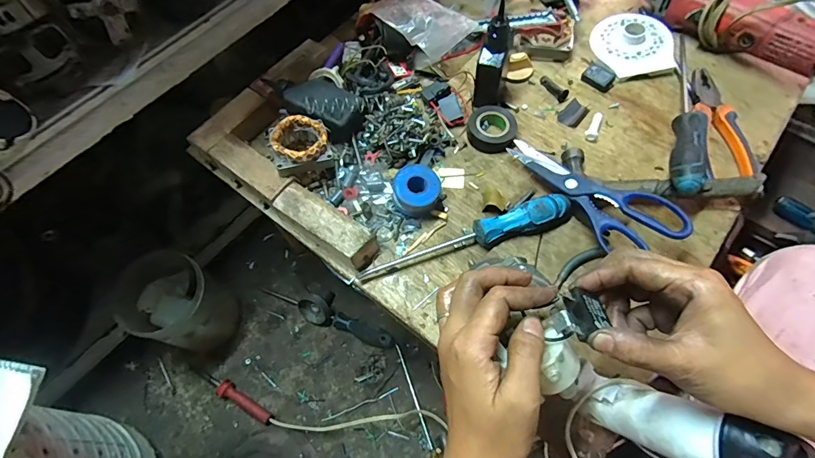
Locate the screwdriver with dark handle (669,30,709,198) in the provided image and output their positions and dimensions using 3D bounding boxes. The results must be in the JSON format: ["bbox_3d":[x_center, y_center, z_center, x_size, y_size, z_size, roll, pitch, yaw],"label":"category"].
[{"bbox_3d":[0.355,-0.153,0.518,0.040,0.031,0.302,18,53,12],"label":"screwdriver with dark handle"}]

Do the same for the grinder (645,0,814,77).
[{"bbox_3d":[0.434,-0.307,0.565,0.091,0.080,0.286,-39,67,-15],"label":"grinder"}]

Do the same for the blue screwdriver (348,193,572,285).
[{"bbox_3d":[0.060,0.011,0.465,0.253,0.030,0.033,-17,63,-5],"label":"blue screwdriver"}]

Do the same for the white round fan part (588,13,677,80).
[{"bbox_3d":[0.321,-0.267,0.588,0.103,0.023,0.114,-13,63,-3],"label":"white round fan part"}]

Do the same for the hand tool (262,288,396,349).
[{"bbox_3d":[-0.146,0.152,0.762,0.264,0.063,0.059,28,68,17],"label":"hand tool"}]

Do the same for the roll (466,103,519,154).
[{"bbox_3d":[0.109,-0.130,0.536,0.062,0.024,0.065,-2,63,3],"label":"roll"}]

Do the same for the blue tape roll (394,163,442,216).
[{"bbox_3d":[0.010,-0.045,0.490,0.053,0.038,0.051,-2,63,3],"label":"blue tape roll"}]

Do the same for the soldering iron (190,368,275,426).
[{"bbox_3d":[-0.309,0.288,0.723,0.182,0.023,0.029,28,68,17],"label":"soldering iron"}]

